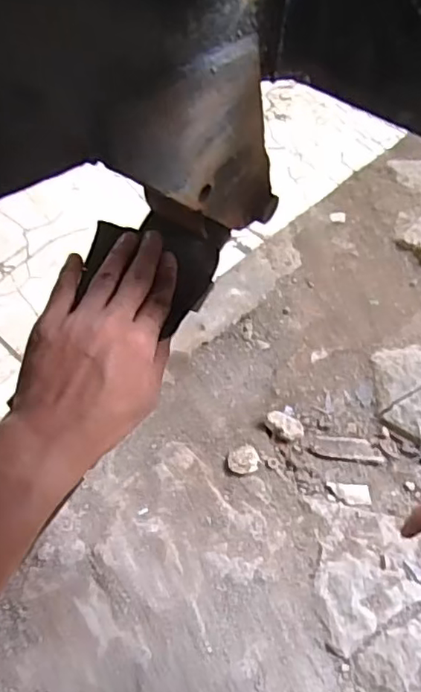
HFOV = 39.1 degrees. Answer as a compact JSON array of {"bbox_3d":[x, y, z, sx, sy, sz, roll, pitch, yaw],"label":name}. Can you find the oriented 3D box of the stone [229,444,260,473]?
[{"bbox_3d":[0.042,0.138,0.727,0.036,0.014,0.041,13,55,7],"label":"stone"}]

